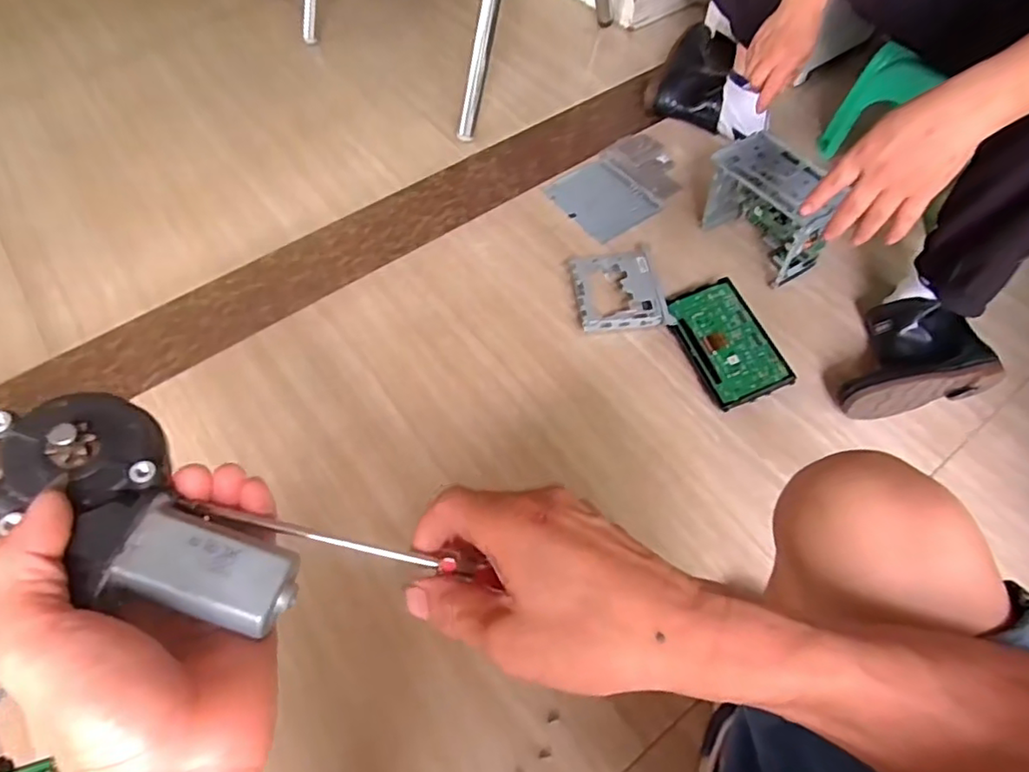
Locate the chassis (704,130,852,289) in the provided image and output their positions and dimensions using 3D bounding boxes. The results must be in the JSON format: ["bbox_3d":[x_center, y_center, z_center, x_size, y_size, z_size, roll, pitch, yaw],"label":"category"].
[{"bbox_3d":[0.413,-0.287,0.986,0.090,0.163,0.199,-31,63,-15],"label":"chassis"}]

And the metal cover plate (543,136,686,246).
[{"bbox_3d":[0.206,-0.382,1.137,0.257,0.020,0.177,-36,64,-17],"label":"metal cover plate"}]

